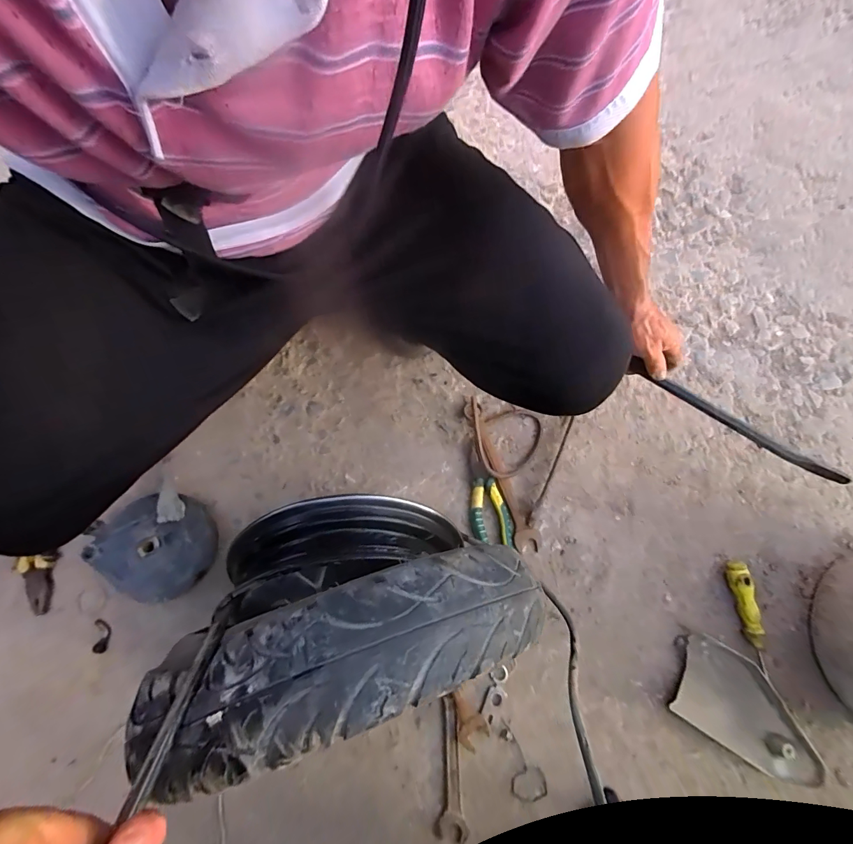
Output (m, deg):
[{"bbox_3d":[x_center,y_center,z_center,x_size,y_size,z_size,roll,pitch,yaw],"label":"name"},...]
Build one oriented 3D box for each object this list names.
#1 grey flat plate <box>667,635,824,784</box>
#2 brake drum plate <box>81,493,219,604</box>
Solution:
[{"bbox_3d":[0.444,0.396,0.560,0.198,0.017,0.112,32,77,7],"label":"grey flat plate"},{"bbox_3d":[-0.392,0.182,0.583,0.169,0.068,0.143,-14,75,-5],"label":"brake drum plate"}]

